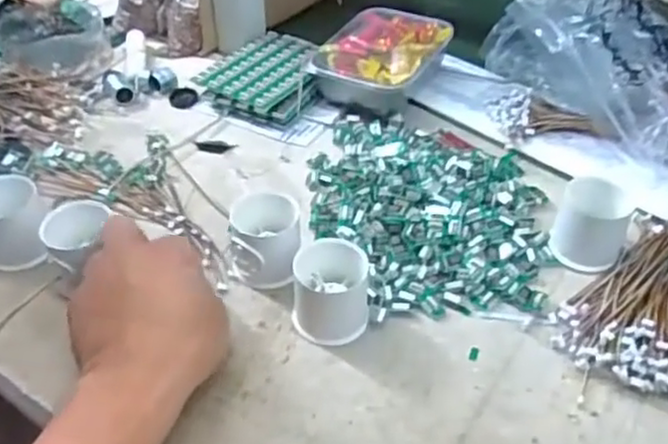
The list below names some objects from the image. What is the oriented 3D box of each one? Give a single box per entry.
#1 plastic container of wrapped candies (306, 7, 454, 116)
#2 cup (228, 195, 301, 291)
[{"bbox_3d":[0.048,-0.162,0.692,0.112,0.053,0.129,18,47,18],"label":"plastic container of wrapped candies"},{"bbox_3d":[-0.051,0.017,0.503,0.050,0.052,0.055,0,44,0],"label":"cup"}]

